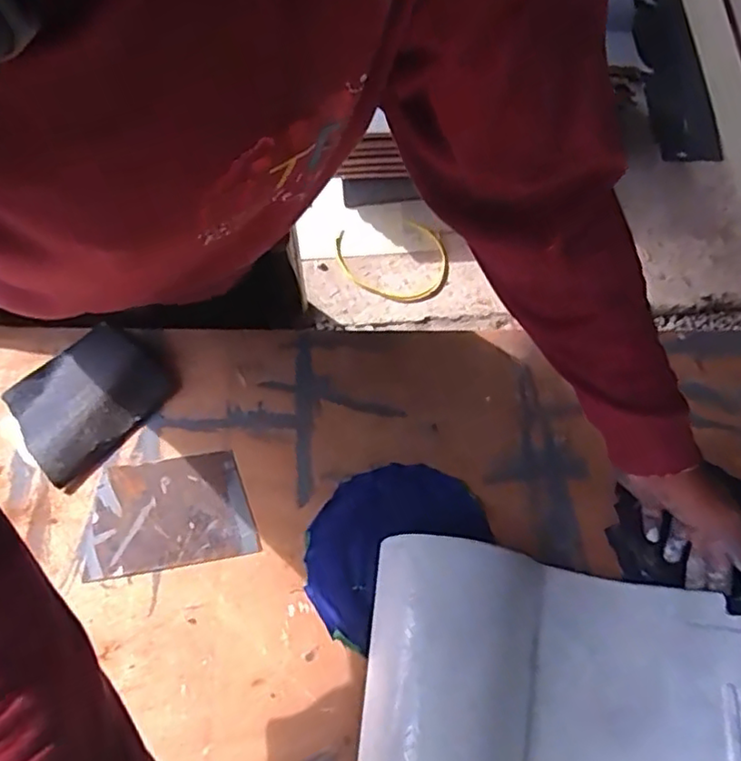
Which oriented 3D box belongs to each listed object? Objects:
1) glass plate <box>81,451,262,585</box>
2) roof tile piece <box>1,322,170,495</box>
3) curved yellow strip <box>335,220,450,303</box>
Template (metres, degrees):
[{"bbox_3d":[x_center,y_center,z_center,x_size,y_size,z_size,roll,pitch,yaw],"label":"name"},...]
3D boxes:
[{"bbox_3d":[-0.181,0.119,0.558,0.140,0.004,0.098,-8,67,-10],"label":"glass plate"},{"bbox_3d":[-0.268,0.016,0.583,0.131,0.028,0.116,-43,78,-13],"label":"roof tile piece"},{"bbox_3d":[0.059,-0.294,1.566,0.273,0.021,0.215,-9,82,-4],"label":"curved yellow strip"}]

